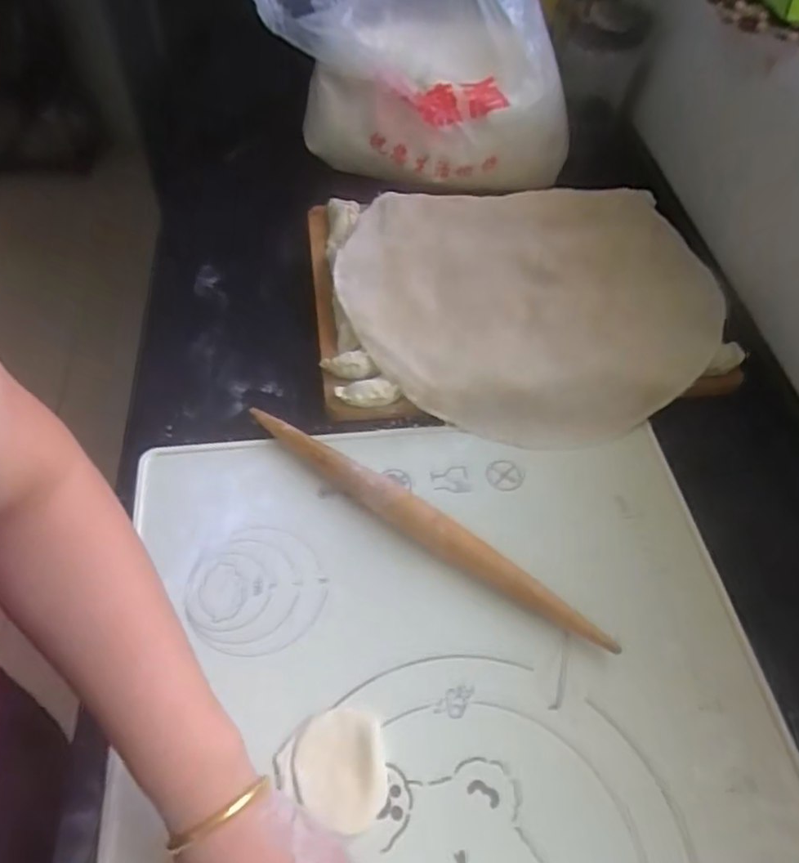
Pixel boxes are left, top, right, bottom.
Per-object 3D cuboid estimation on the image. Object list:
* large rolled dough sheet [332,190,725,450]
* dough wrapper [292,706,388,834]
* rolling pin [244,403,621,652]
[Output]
[{"bbox_3d":[0.122,-0.129,0.644,0.372,0.051,0.304,-4,56,-1],"label":"large rolled dough sheet"},{"bbox_3d":[-0.037,0.213,0.413,0.055,0.005,0.068,-5,53,-8],"label":"dough wrapper"},{"bbox_3d":[0.011,0.068,0.506,0.329,0.028,0.028,30,56,18],"label":"rolling pin"}]

